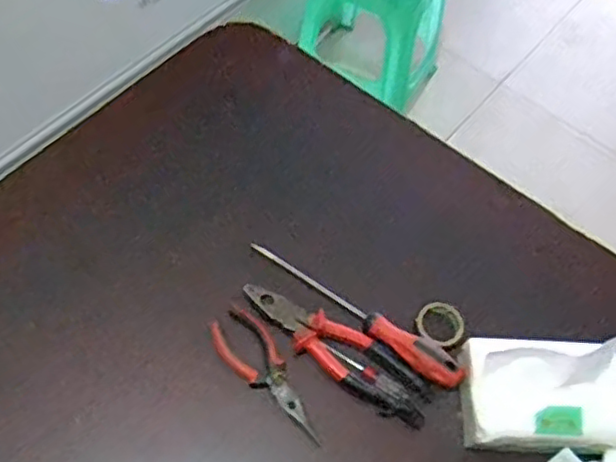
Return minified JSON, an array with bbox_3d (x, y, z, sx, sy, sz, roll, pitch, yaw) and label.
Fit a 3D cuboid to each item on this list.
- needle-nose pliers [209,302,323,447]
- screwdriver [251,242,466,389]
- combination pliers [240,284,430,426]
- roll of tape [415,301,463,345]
[{"bbox_3d":[-0.037,0.136,0.616,0.048,0.017,0.152,-37,69,-22],"label":"needle-nose pliers"},{"bbox_3d":[0.047,0.075,0.645,0.247,0.026,0.028,37,64,16],"label":"screwdriver"},{"bbox_3d":[0.028,0.113,0.624,0.202,0.021,0.053,32,63,14],"label":"combination pliers"},{"bbox_3d":[0.134,0.093,0.647,0.041,0.012,0.047,-15,62,-13],"label":"roll of tape"}]

